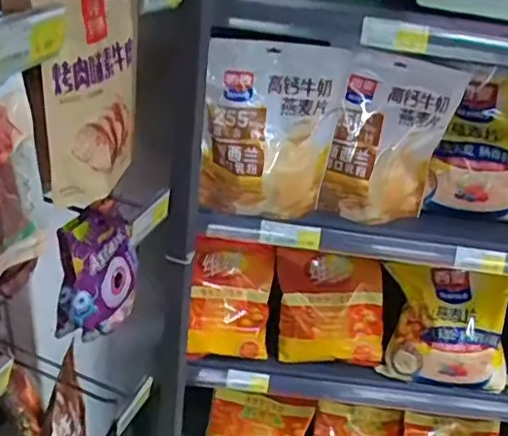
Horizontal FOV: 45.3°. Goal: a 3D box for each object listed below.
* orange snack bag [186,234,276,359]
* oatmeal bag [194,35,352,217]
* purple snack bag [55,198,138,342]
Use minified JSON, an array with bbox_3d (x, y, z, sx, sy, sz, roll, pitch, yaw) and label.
[{"bbox_3d":[-0.047,0.159,1.228,0.159,0.233,0.046,4,1,-1],"label":"orange snack bag"},{"bbox_3d":[0.025,-0.128,0.939,0.204,0.278,0.054,5,34,-4],"label":"oatmeal bag"},{"bbox_3d":[-0.203,0.072,0.803,0.063,0.180,0.117,15,34,11],"label":"purple snack bag"}]

